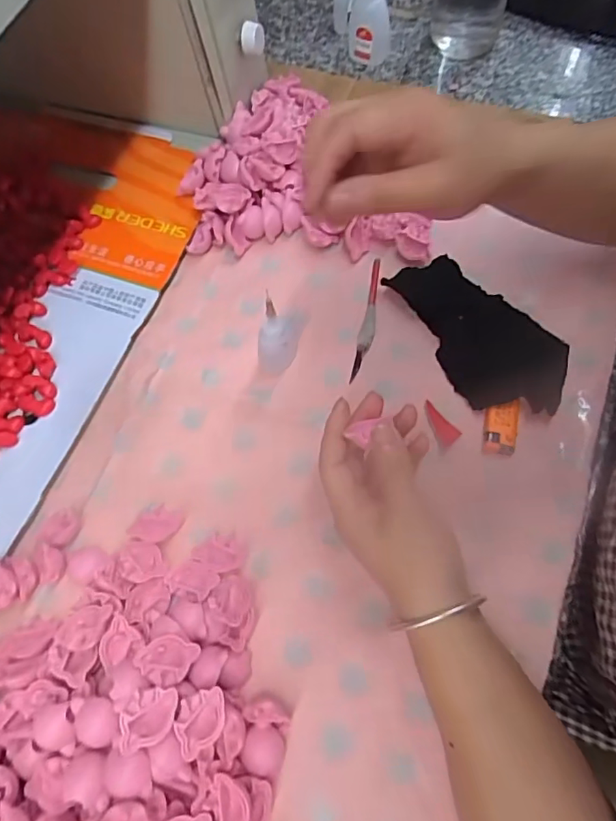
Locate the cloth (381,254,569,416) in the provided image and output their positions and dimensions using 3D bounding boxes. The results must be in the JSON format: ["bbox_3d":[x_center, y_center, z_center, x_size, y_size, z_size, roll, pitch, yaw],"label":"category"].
[{"bbox_3d":[0.137,-0.064,0.422,0.091,0.013,0.164,-38,72,-13],"label":"cloth"}]

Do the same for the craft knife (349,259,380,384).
[{"bbox_3d":[0.053,-0.079,0.436,0.013,0.008,0.118,11,69,6],"label":"craft knife"}]

